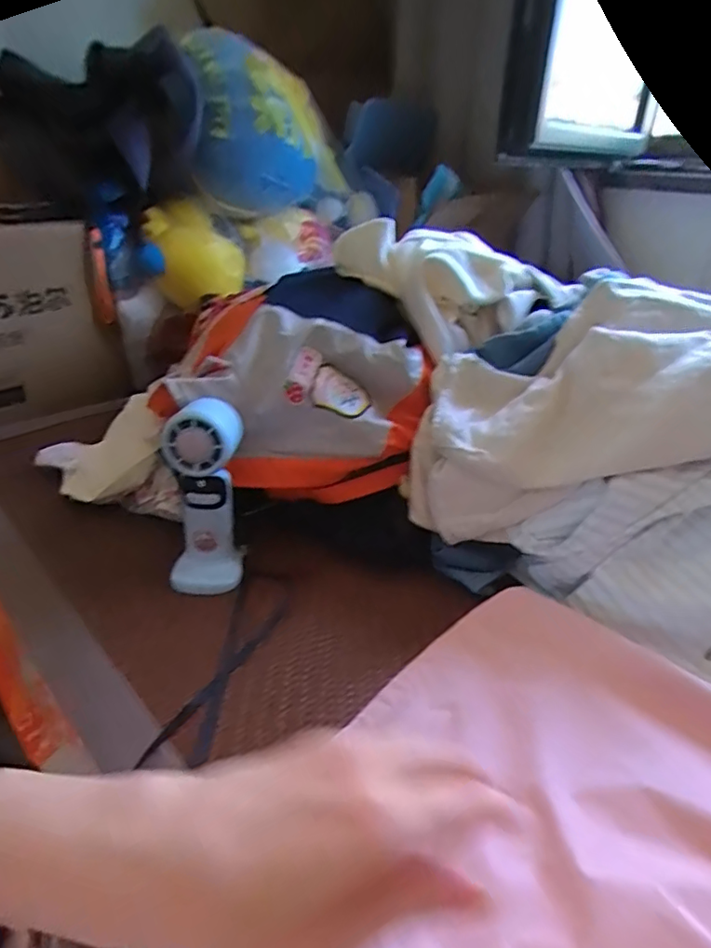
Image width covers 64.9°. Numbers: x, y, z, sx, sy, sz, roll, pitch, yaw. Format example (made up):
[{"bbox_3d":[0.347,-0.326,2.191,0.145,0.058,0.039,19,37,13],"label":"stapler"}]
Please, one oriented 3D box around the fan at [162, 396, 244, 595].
[{"bbox_3d":[-0.141,0.021,0.524,0.069,0.165,0.077,-1,30,-6],"label":"fan"}]

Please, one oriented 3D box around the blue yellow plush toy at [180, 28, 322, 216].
[{"bbox_3d":[-0.158,-0.566,0.928,0.206,0.233,0.224,-1,30,-6],"label":"blue yellow plush toy"}]

